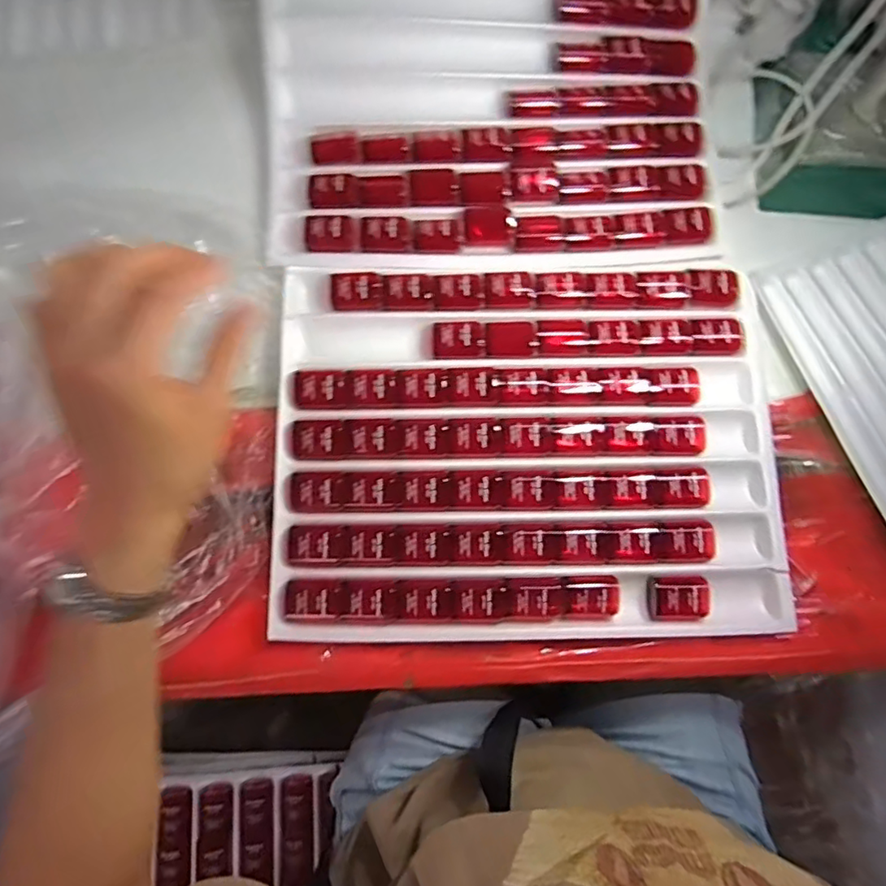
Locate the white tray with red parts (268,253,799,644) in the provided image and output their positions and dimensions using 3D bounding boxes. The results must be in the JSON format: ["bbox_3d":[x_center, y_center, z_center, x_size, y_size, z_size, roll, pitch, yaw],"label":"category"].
[{"bbox_3d":[0.069,-0.008,0.455,0.392,0.020,0.311,-1,77,-1],"label":"white tray with red parts"}]

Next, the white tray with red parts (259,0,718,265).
[{"bbox_3d":[0.042,-0.315,0.490,0.394,0.065,0.300,-3,77,-2],"label":"white tray with red parts"}]

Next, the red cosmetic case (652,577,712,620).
[{"bbox_3d":[0.179,0.117,0.433,0.042,0.017,0.030,0,77,-1],"label":"red cosmetic case"}]

